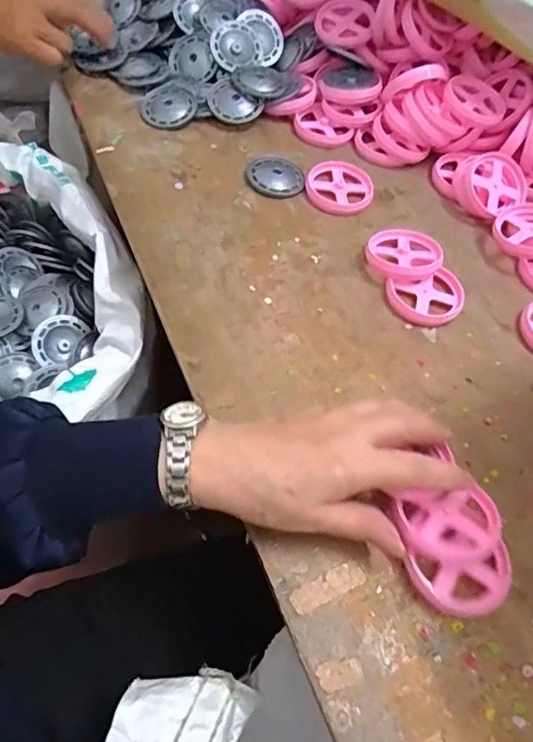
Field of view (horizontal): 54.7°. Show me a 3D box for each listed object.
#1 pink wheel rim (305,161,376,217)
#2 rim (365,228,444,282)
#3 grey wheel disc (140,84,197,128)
[{"bbox_3d":[0.073,-0.180,0.498,0.067,0.006,0.064,-34,67,-24],"label":"pink wheel rim"},{"bbox_3d":[0.119,-0.104,0.451,0.062,0.011,0.062,-10,53,-1],"label":"rim"},{"bbox_3d":[-0.104,-0.279,0.538,0.057,0.009,0.055,3,58,-4],"label":"grey wheel disc"}]

